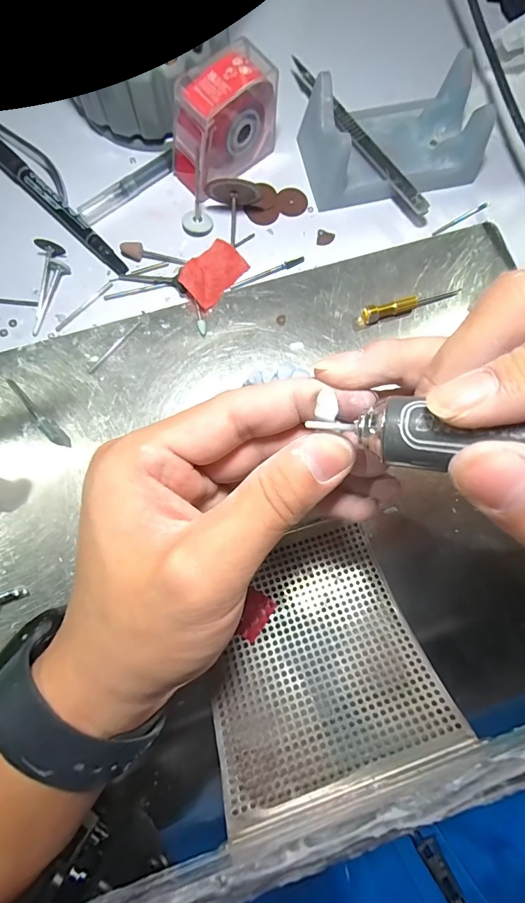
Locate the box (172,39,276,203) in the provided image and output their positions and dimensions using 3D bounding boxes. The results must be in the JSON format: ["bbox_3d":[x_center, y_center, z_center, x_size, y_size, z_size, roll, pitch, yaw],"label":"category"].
[{"bbox_3d":[-0.026,-0.192,0.239,0.070,0.055,0.028,-43,83,-9],"label":"box"}]

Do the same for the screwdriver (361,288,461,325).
[{"bbox_3d":[0.092,-0.091,0.246,0.064,0.009,0.009,-18,80,-5],"label":"screwdriver"}]

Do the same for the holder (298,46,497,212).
[{"bbox_3d":[0.084,-0.198,0.252,0.113,0.037,0.066,-11,79,-3],"label":"holder"}]

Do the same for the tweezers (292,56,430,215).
[{"bbox_3d":[0.060,-0.200,0.261,0.010,0.013,0.134,-35,82,-8],"label":"tweezers"}]

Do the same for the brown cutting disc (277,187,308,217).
[{"bbox_3d":[0.020,-0.163,0.263,0.018,0.004,0.021,-12,81,-4],"label":"brown cutting disc"}]

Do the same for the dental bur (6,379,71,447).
[{"bbox_3d":[-0.129,-0.021,0.228,0.054,0.004,0.008,43,81,7],"label":"dental bur"}]

